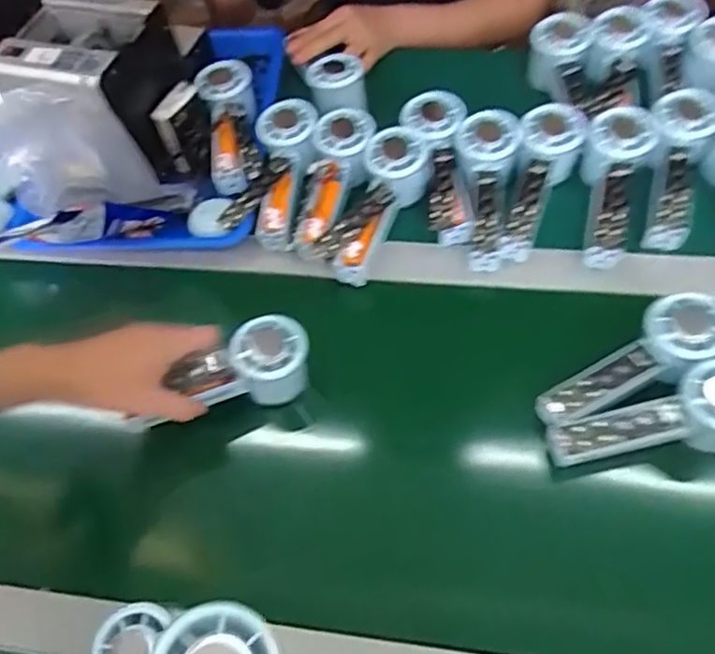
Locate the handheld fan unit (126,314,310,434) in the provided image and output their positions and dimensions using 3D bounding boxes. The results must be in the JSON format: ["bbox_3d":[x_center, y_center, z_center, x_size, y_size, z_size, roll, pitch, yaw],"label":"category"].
[{"bbox_3d":[-0.113,0.040,0.522,0.148,0.053,0.052,-16,61,-5],"label":"handheld fan unit"}]

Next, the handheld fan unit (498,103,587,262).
[{"bbox_3d":[0.167,-0.135,0.599,0.057,0.045,0.164,20,79,15],"label":"handheld fan unit"}]

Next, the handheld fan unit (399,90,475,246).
[{"bbox_3d":[0.081,-0.154,0.610,0.058,0.033,0.150,-8,78,0],"label":"handheld fan unit"}]

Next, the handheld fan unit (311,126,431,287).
[{"bbox_3d":[0.017,-0.118,0.606,0.063,0.044,0.158,26,79,17],"label":"handheld fan unit"}]

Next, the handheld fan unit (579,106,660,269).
[{"bbox_3d":[0.238,-0.132,0.586,0.059,0.045,0.160,11,76,10],"label":"handheld fan unit"}]

